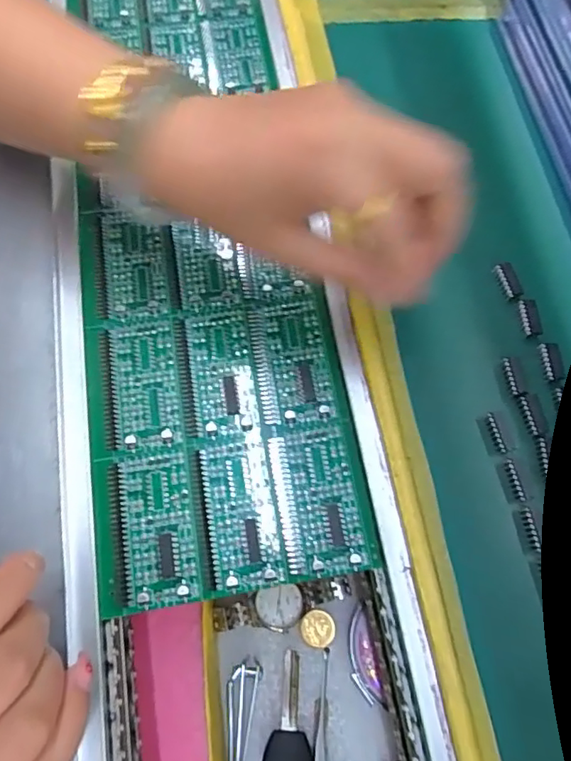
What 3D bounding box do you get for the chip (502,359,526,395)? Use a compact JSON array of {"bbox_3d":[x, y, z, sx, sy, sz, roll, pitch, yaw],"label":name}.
[{"bbox_3d":[0.110,-0.002,0.255,0.007,0.007,0.018,-8,71,-3],"label":"chip"}]

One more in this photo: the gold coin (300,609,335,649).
[{"bbox_3d":[0.018,0.140,0.297,0.019,0.004,0.020,1,72,-4],"label":"gold coin"}]

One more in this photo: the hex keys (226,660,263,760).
[{"bbox_3d":[-0.024,0.189,0.277,0.017,0.007,0.074,6,72,-2],"label":"hex keys"}]

